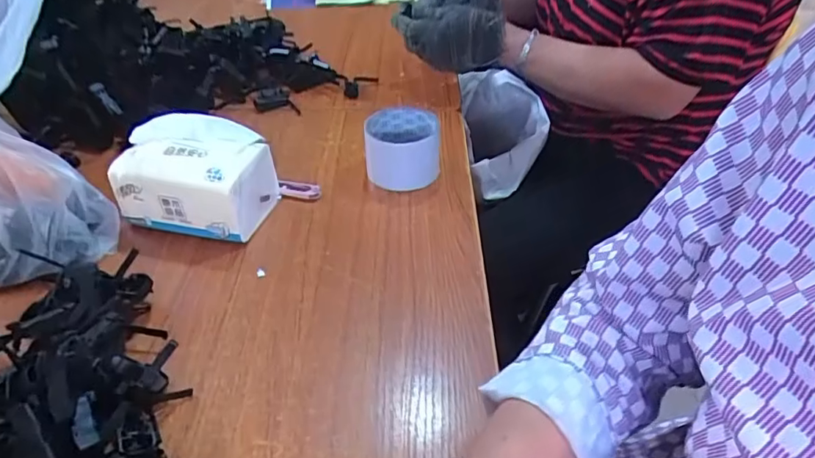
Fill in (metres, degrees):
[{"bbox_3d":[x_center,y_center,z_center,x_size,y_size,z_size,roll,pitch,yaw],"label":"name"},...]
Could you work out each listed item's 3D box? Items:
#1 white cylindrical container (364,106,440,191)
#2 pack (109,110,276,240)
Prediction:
[{"bbox_3d":[-0.006,-0.090,0.613,0.082,0.064,0.079,1,39,-1],"label":"white cylindrical container"},{"bbox_3d":[-0.211,-0.057,0.553,0.134,0.085,0.105,10,40,10],"label":"pack"}]

